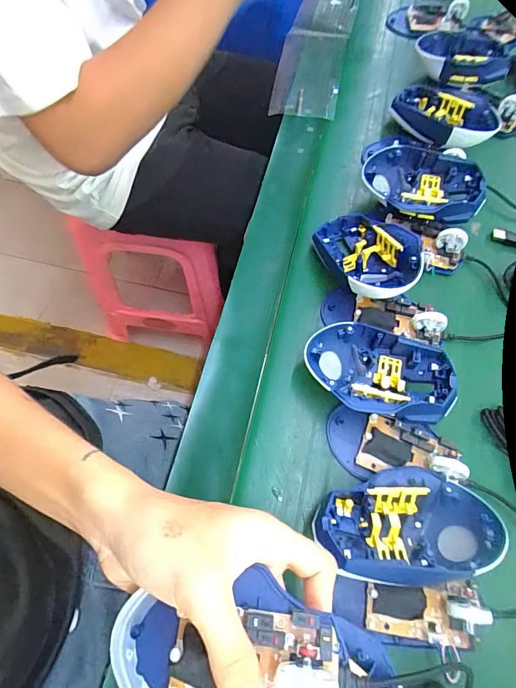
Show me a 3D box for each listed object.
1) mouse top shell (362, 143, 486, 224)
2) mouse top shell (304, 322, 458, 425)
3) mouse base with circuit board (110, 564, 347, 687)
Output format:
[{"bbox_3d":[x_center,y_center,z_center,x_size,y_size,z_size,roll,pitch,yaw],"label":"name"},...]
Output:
[{"bbox_3d":[0.164,-0.157,0.401,0.119,0.044,0.073,19,67,5],"label":"mouse top shell"},{"bbox_3d":[0.097,0.026,0.322,0.119,0.042,0.073,19,67,5],"label":"mouse top shell"},{"bbox_3d":[-0.017,0.151,0.189,0.111,0.016,0.064,-3,66,5],"label":"mouse base with circuit board"}]

